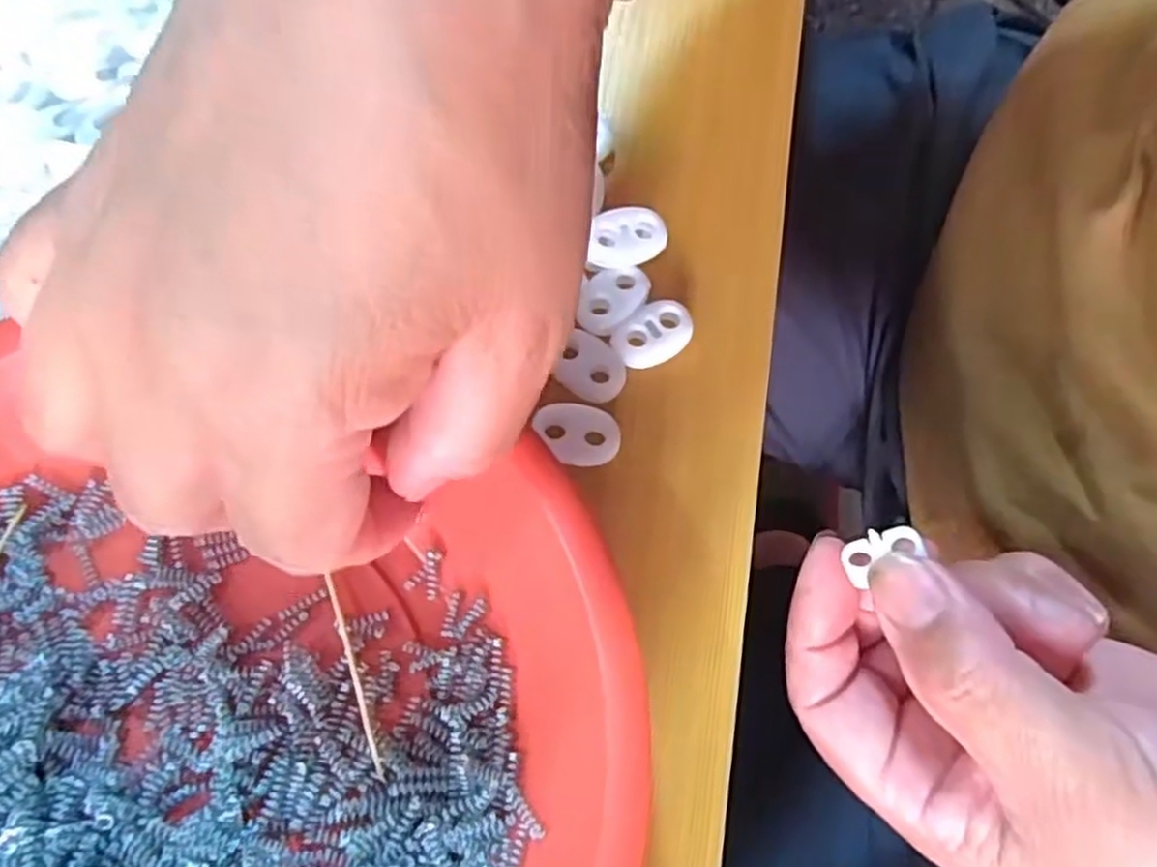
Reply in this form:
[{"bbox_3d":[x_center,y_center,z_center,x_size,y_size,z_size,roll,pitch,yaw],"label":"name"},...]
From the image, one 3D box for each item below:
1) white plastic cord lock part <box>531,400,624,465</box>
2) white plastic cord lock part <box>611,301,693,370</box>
[{"bbox_3d":[0.000,-0.001,0.191,0.021,0.004,0.015,6,70,0],"label":"white plastic cord lock part"},{"bbox_3d":[0.019,-0.026,0.200,0.022,0.004,0.014,-34,75,-12],"label":"white plastic cord lock part"}]

